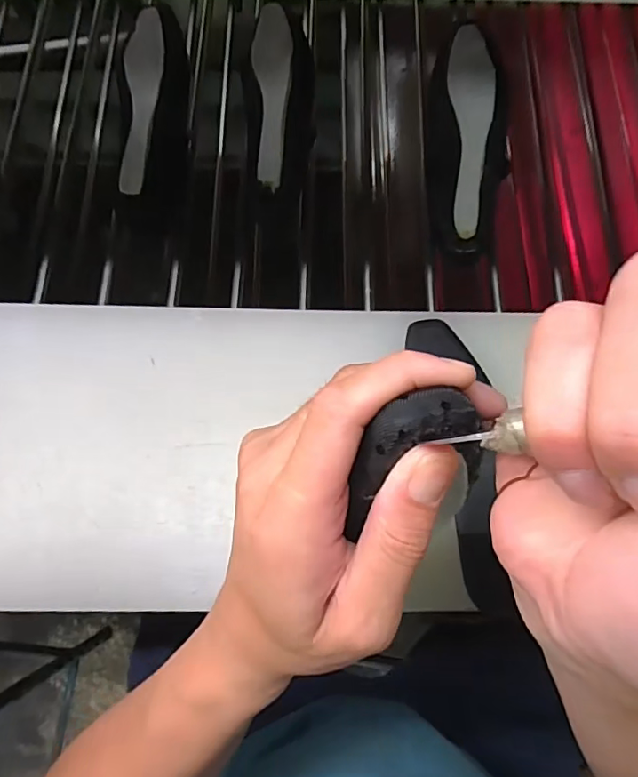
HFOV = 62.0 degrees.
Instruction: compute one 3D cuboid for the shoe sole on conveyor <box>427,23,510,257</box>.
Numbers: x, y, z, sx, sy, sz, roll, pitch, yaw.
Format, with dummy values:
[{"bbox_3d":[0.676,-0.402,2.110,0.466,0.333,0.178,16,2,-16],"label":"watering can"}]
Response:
[{"bbox_3d":[0.149,-0.243,0.529,0.076,0.028,0.222,1,94,0],"label":"shoe sole on conveyor"}]

